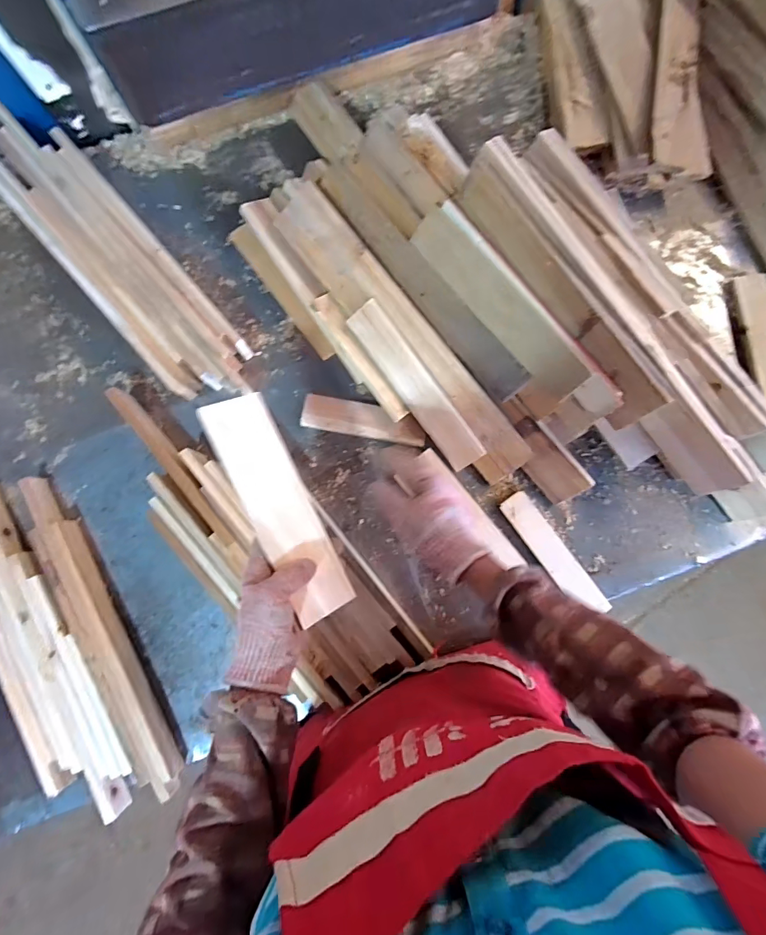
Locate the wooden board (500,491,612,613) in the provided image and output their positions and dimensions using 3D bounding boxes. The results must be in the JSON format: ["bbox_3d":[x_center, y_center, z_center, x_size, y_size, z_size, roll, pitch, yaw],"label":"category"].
[{"bbox_3d":[0.262,0.133,0.656,0.051,0.018,0.211,-34,85,-5],"label":"wooden board"}]

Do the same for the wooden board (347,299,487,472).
[{"bbox_3d":[0.051,-0.120,0.646,0.055,0.010,0.278,-36,98,16],"label":"wooden board"}]

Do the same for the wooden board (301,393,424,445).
[{"bbox_3d":[-0.029,-0.073,0.671,0.187,0.023,0.051,10,83,0],"label":"wooden board"}]

